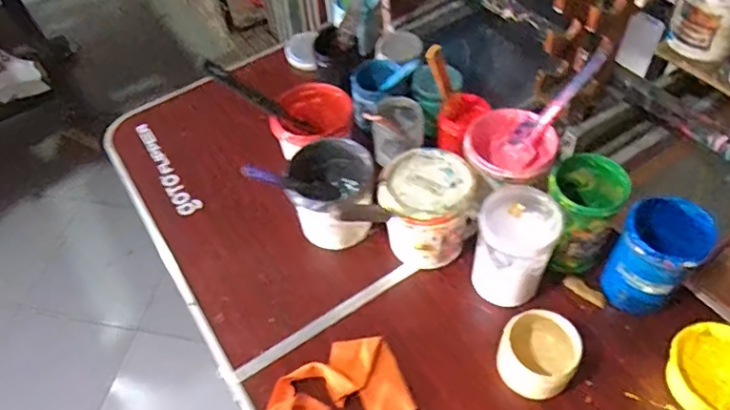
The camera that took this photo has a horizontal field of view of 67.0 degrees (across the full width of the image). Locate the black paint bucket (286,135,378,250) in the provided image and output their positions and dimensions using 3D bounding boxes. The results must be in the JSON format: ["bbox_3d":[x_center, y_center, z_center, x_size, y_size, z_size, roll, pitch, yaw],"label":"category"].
[{"bbox_3d":[-0.051,-0.017,0.838,0.127,0.116,0.125,-2,53,3],"label":"black paint bucket"}]

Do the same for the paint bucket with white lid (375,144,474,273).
[{"bbox_3d":[0.089,0.005,0.805,0.127,0.126,0.134,-2,53,3],"label":"paint bucket with white lid"}]

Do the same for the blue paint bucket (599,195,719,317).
[{"bbox_3d":[0.371,0.072,0.722,0.098,0.152,0.105,-2,53,3],"label":"blue paint bucket"}]

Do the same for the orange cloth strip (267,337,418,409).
[{"bbox_3d":[-0.044,0.239,0.713,0.197,0.022,0.124,-9,52,-2],"label":"orange cloth strip"}]

